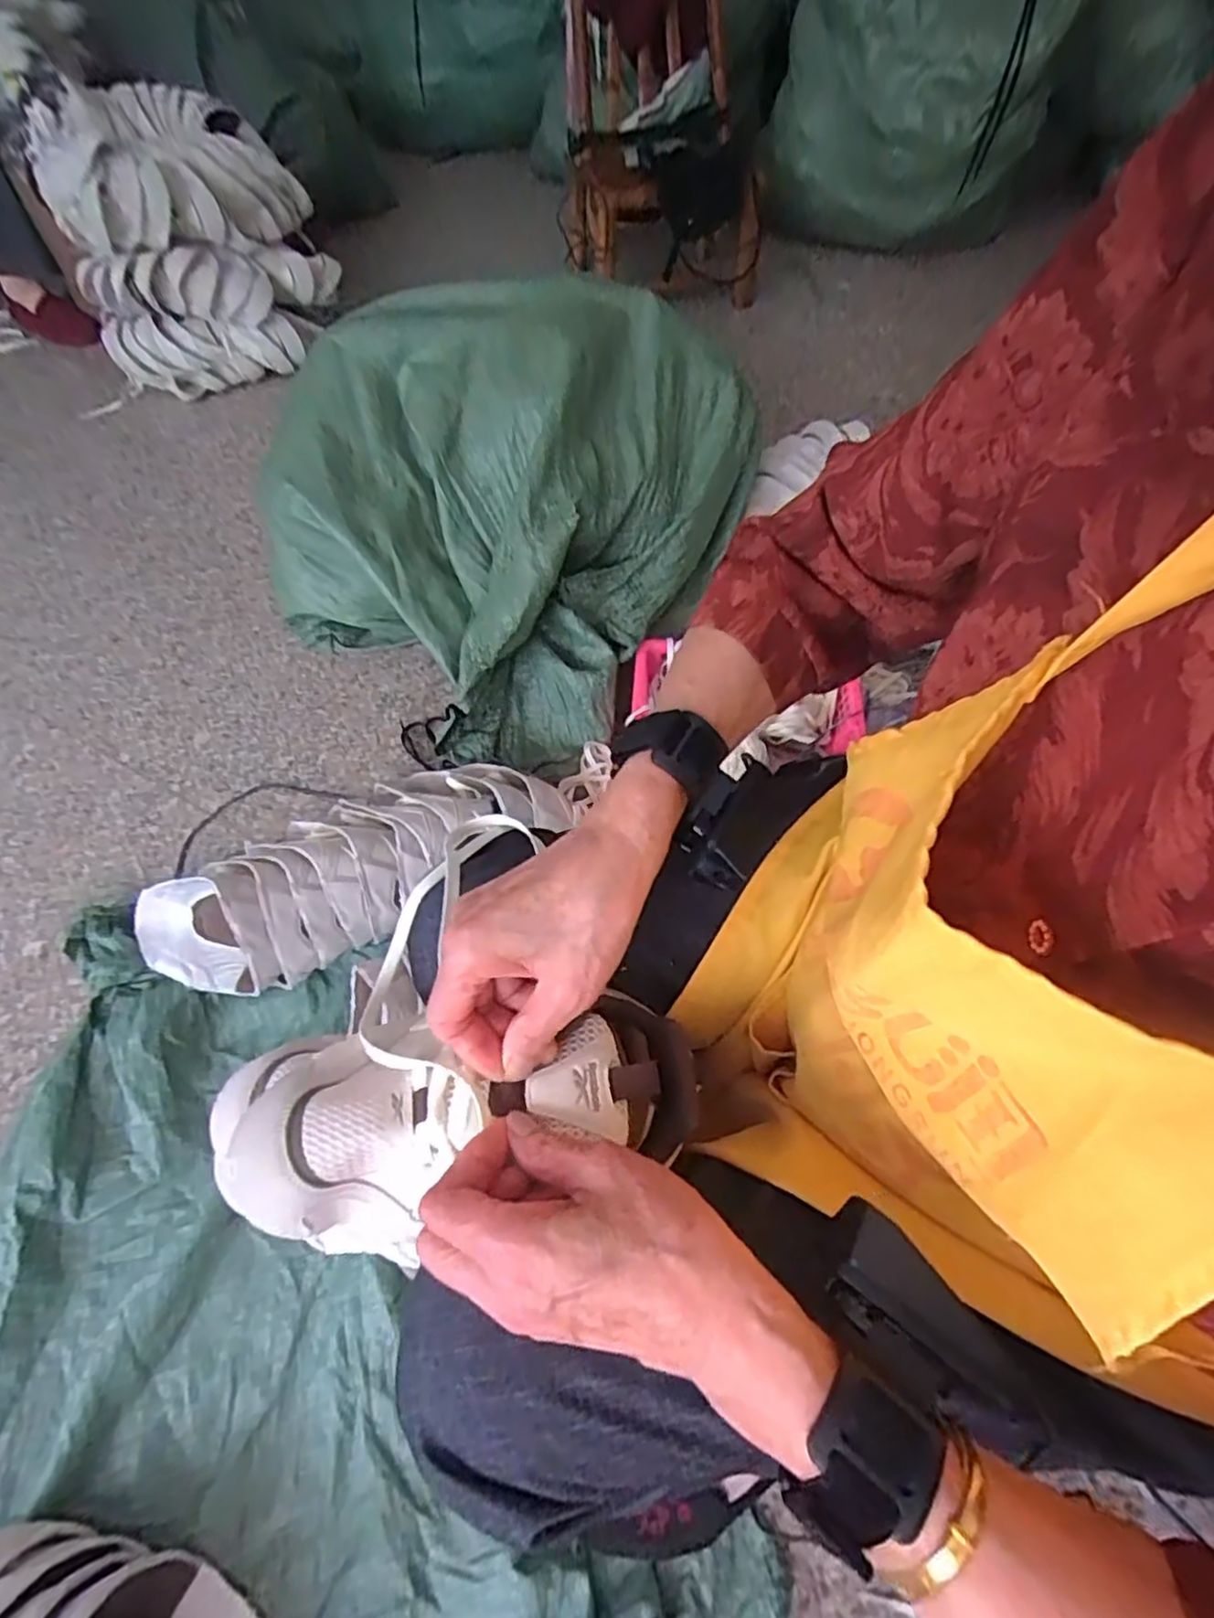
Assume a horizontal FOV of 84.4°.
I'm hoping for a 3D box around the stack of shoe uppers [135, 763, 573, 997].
[{"bbox_3d":[-0.304,0.070,0.818,0.516,0.109,0.200,-27,62,-16],"label":"stack of shoe uppers"}]

